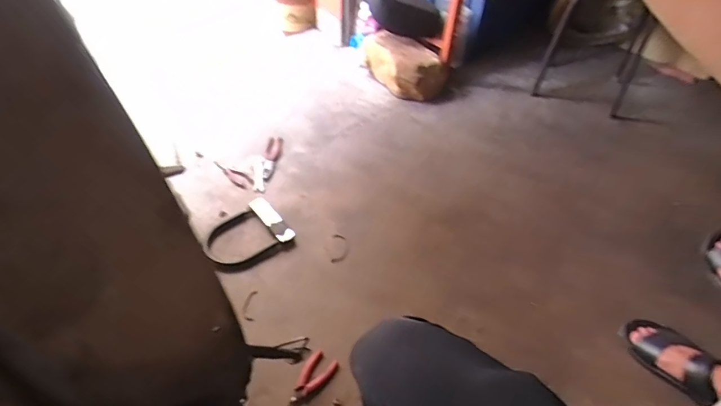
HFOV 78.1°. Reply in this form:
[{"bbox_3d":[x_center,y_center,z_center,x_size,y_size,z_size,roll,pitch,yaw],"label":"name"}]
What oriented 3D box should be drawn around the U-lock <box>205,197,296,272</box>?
[{"bbox_3d":[-0.293,0.082,1.124,0.209,0.032,0.186,-31,54,-28],"label":"U-lock"}]

